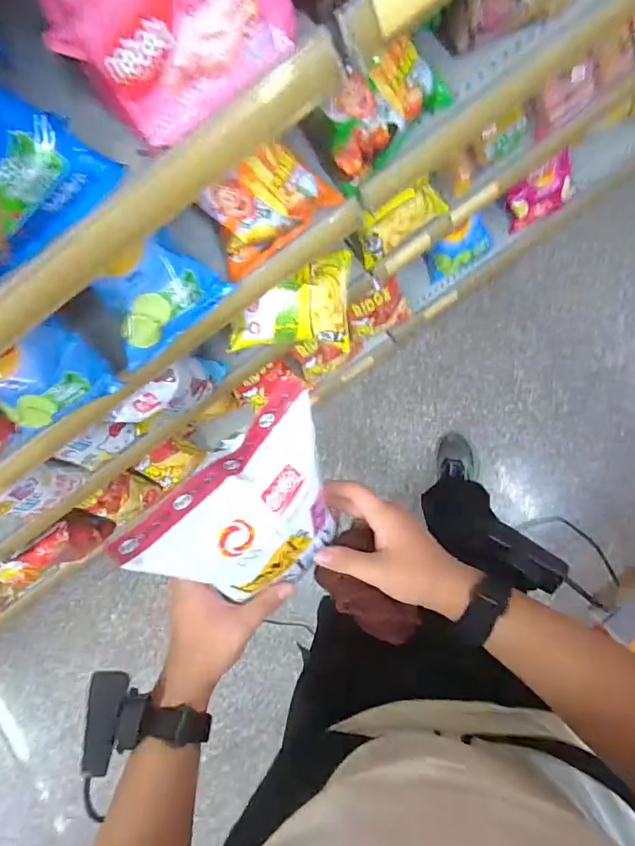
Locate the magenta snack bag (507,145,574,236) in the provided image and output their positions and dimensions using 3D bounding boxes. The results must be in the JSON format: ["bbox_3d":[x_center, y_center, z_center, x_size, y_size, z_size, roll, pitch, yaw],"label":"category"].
[{"bbox_3d":[0.483,-0.513,1.058,0.136,0.132,0.055,-21,48,16],"label":"magenta snack bag"}]

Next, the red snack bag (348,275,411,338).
[{"bbox_3d":[0.130,-0.260,1.079,0.139,0.155,0.048,-30,59,8],"label":"red snack bag"}]

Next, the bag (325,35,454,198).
[{"bbox_3d":[0.071,-0.350,0.532,0.156,0.112,0.048,-37,53,12],"label":"bag"}]

